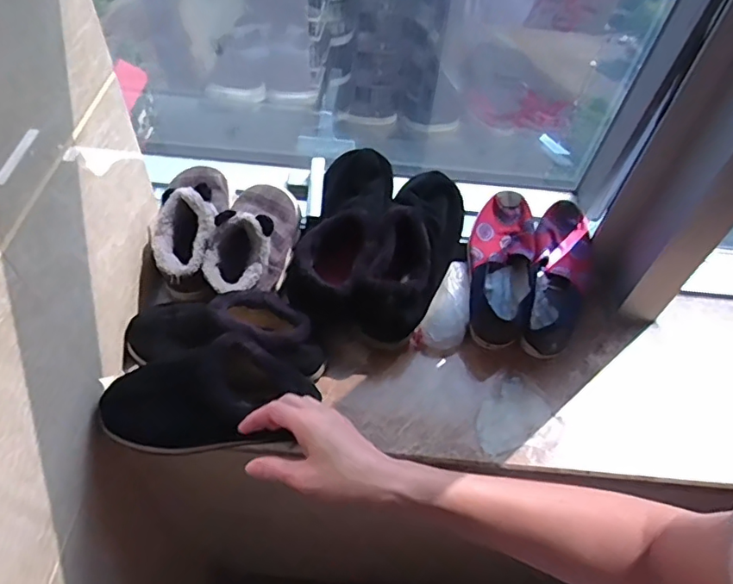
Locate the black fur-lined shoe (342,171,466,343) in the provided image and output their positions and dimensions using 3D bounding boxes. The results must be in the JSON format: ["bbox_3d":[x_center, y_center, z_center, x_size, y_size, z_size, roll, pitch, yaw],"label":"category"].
[{"bbox_3d":[0.063,-0.063,0.722,0.094,0.103,0.249,19,53,12],"label":"black fur-lined shoe"}]

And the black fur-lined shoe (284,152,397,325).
[{"bbox_3d":[-0.028,-0.088,0.729,0.109,0.087,0.259,14,68,8],"label":"black fur-lined shoe"}]

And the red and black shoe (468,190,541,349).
[{"bbox_3d":[0.187,-0.039,0.753,0.093,0.048,0.229,10,67,5],"label":"red and black shoe"}]

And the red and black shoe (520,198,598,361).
[{"bbox_3d":[0.263,-0.019,0.757,0.089,0.061,0.230,17,67,10],"label":"red and black shoe"}]

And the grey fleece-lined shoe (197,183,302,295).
[{"bbox_3d":[-0.148,-0.073,0.735,0.089,0.097,0.183,10,51,5],"label":"grey fleece-lined shoe"}]

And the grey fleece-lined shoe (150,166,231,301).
[{"bbox_3d":[-0.237,-0.089,0.737,0.097,0.110,0.192,3,71,0],"label":"grey fleece-lined shoe"}]

